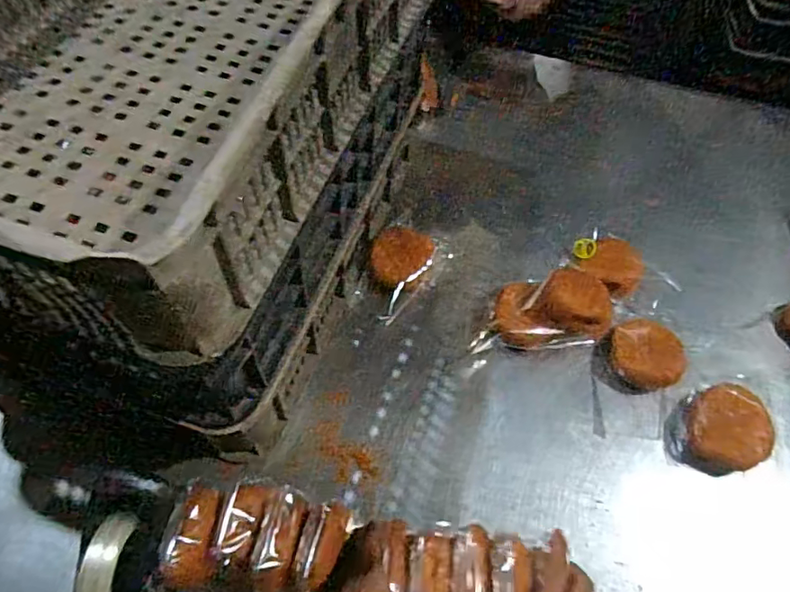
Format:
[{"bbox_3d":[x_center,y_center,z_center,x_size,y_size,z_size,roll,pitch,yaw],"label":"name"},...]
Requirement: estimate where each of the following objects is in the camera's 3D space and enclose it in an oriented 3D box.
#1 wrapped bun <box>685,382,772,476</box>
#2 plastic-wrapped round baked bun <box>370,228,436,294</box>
[{"bbox_3d":[0.413,0.163,0.660,0.092,0.036,0.106,12,59,5],"label":"wrapped bun"},{"bbox_3d":[0.008,-0.050,0.775,0.087,0.031,0.101,19,60,10],"label":"plastic-wrapped round baked bun"}]

